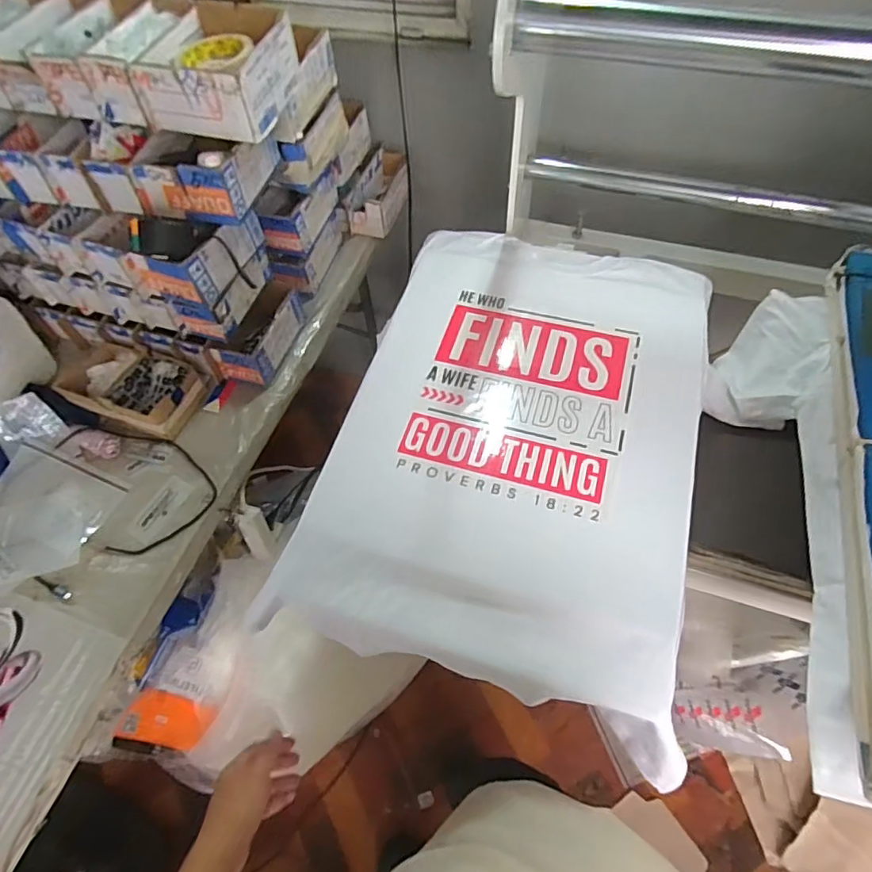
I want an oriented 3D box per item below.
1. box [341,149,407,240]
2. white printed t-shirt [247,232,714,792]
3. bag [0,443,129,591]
[{"bbox_3d":[-0.105,-0.470,1.016,0.083,0.070,0.182,10,60,9],"label":"box"},{"bbox_3d":[0.111,-0.019,0.663,0.449,0.075,0.613,15,61,12],"label":"white printed t-shirt"},{"bbox_3d":[-0.557,0.124,0.711,0.180,0.025,0.204,16,61,12],"label":"bag"}]

